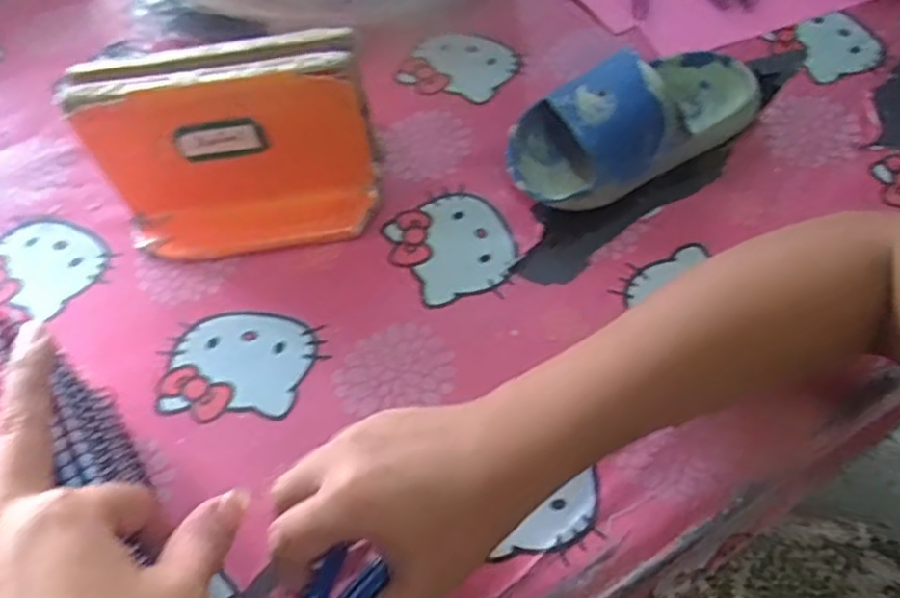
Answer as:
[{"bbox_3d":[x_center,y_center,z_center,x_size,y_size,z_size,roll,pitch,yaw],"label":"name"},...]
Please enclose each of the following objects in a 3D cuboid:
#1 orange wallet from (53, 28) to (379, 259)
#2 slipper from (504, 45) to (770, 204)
[{"bbox_3d":[-0.125,-0.085,0.439,0.157,0.111,0.064,-9,58,-2],"label":"orange wallet"},{"bbox_3d":[0.121,-0.120,0.469,0.180,0.060,0.078,-27,60,-13],"label":"slipper"}]

